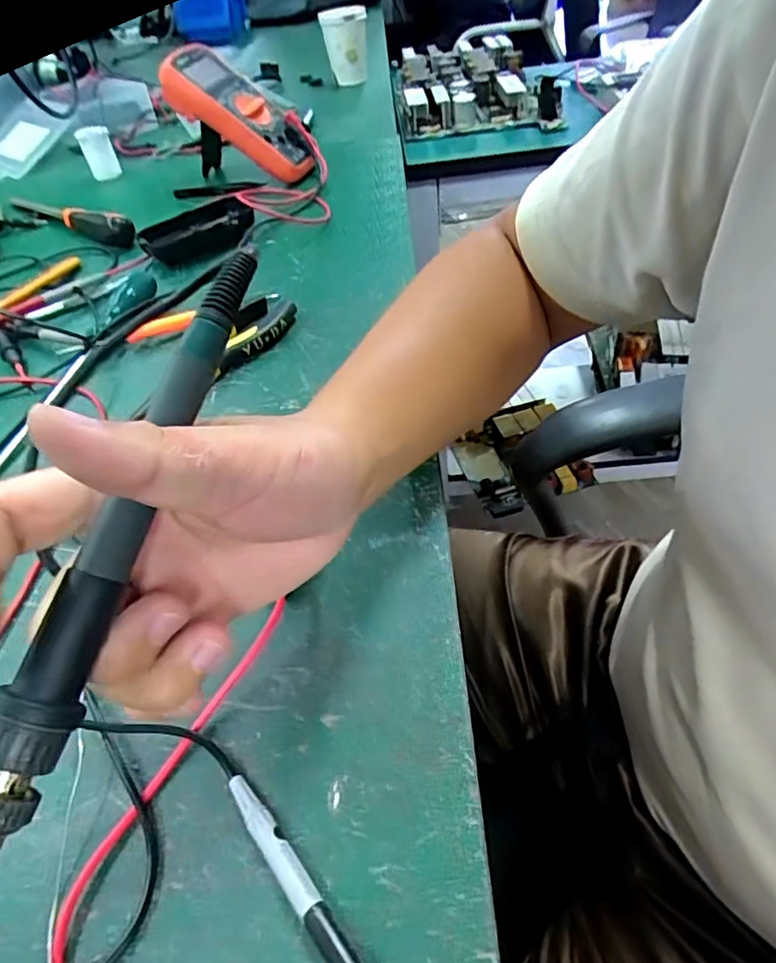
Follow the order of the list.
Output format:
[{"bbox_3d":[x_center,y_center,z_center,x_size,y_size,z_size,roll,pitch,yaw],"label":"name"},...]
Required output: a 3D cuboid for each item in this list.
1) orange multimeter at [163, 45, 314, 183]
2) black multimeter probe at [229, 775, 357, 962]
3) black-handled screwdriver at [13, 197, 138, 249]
[{"bbox_3d":[-0.160,-0.399,0.643,0.173,0.059,0.075,30,44,-22],"label":"orange multimeter"},{"bbox_3d":[-0.024,0.147,0.199,0.010,0.011,0.111,-34,52,-22],"label":"black multimeter probe"},{"bbox_3d":[-0.349,-0.292,0.634,0.246,0.033,0.026,30,58,30],"label":"black-handled screwdriver"}]

